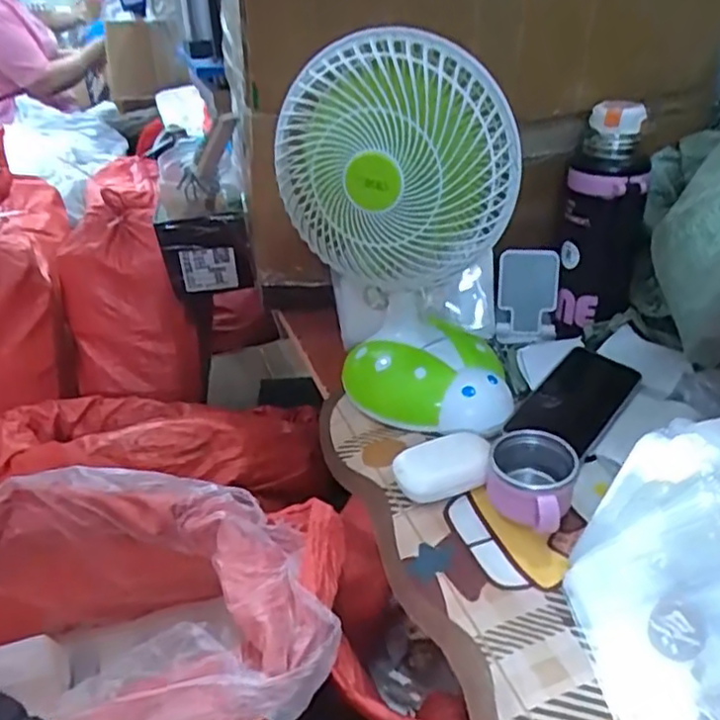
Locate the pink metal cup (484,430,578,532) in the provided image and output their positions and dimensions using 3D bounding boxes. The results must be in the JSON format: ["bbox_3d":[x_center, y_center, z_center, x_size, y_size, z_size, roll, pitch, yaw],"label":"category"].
[{"bbox_3d":[0.137,0.104,0.549,0.065,0.056,0.083,6,34,12],"label":"pink metal cup"}]

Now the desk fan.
[{"bbox_3d":[0.054,-0.113,0.633,0.212,0.335,0.156,16,38,25],"label":"desk fan"}]

